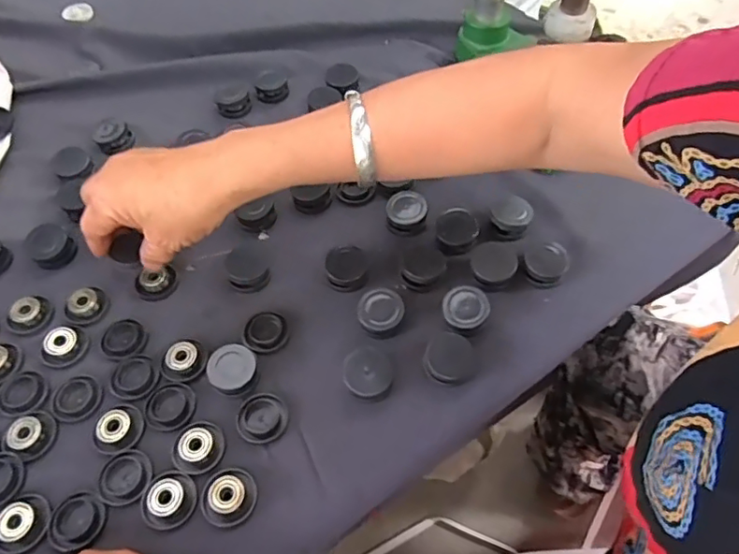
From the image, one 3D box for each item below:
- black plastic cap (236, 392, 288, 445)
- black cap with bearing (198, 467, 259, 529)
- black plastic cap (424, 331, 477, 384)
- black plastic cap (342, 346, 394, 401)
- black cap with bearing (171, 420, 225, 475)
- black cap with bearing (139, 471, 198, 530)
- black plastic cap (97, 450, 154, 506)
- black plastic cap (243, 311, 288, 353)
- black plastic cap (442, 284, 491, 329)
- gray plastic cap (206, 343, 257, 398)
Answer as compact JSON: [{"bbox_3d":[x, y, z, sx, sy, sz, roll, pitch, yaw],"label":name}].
[{"bbox_3d":[-0.071,0.094,0.376,0.031,0.008,0.033,-2,55,2],"label":"black plastic cap"},{"bbox_3d":[-0.088,0.134,0.346,0.034,0.012,0.034,-2,55,2],"label":"black cap with bearing"},{"bbox_3d":[0.055,0.056,0.385,0.033,0.016,0.034,-2,55,2],"label":"black plastic cap"},{"bbox_3d":[-0.001,0.066,0.385,0.034,0.018,0.036,-2,55,2],"label":"black plastic cap"},{"bbox_3d":[-0.112,0.110,0.366,0.034,0.013,0.032,-2,55,2],"label":"black cap with bearing"},{"bbox_3d":[-0.124,0.137,0.345,0.030,0.010,0.033,-2,55,2],"label":"black cap with bearing"},{"bbox_3d":[-0.154,0.126,0.354,0.031,0.004,0.033,11,57,11],"label":"black plastic cap"},{"bbox_3d":[-0.075,0.040,0.404,0.029,0.008,0.030,-2,55,2],"label":"black plastic cap"},{"bbox_3d":[0.069,0.023,0.406,0.033,0.012,0.031,-2,55,2],"label":"black plastic cap"},{"bbox_3d":[-0.093,0.064,0.386,0.032,0.019,0.032,-2,55,2],"label":"gray plastic cap"}]

